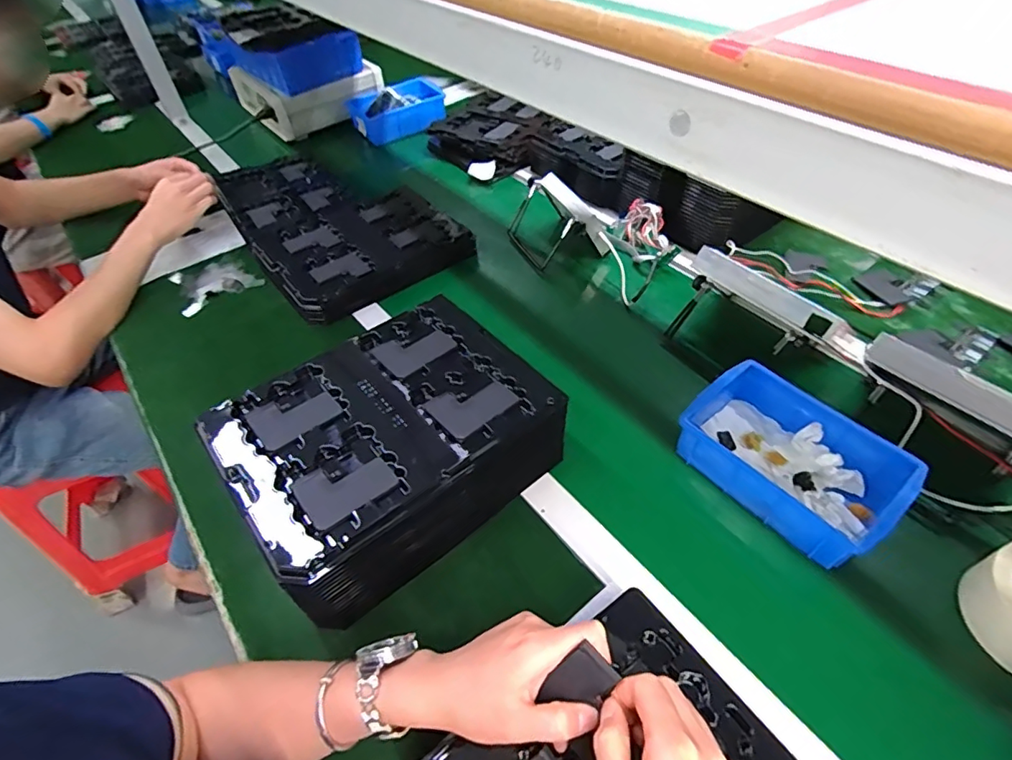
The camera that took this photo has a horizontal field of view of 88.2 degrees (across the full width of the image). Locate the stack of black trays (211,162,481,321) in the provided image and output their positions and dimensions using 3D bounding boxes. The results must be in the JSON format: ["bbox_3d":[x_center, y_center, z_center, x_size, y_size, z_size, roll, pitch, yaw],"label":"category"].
[{"bbox_3d":[-0.331,-0.305,0.945,0.294,0.044,0.539,-32,54,-22],"label":"stack of black trays"}]

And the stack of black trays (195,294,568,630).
[{"bbox_3d":[-0.115,0.065,0.542,0.284,0.118,0.208,-33,55,-23],"label":"stack of black trays"}]

